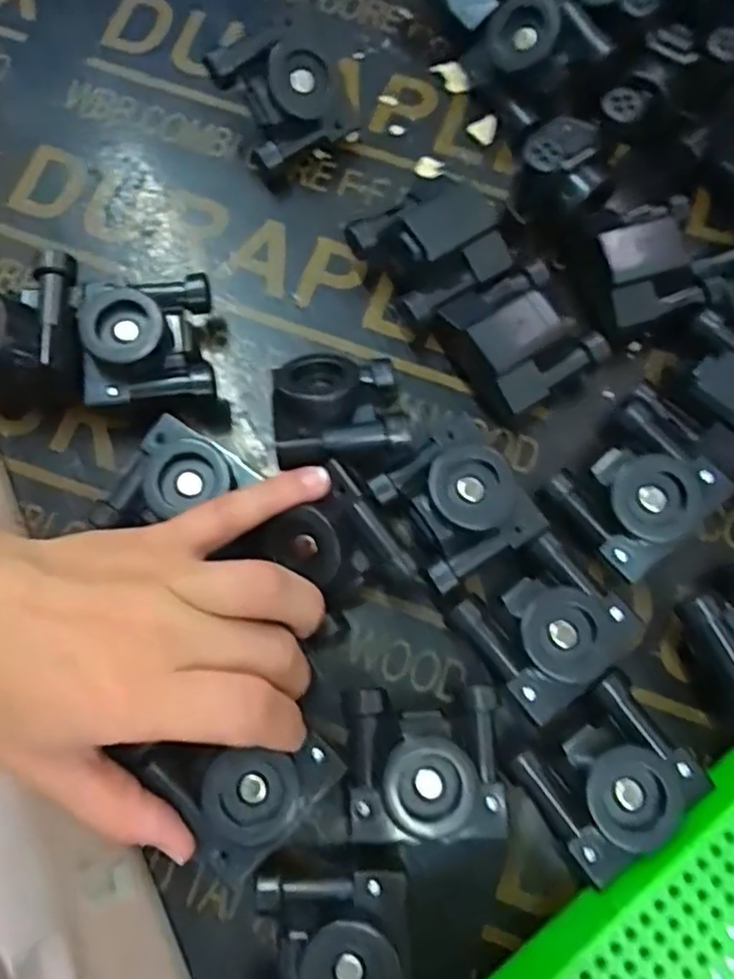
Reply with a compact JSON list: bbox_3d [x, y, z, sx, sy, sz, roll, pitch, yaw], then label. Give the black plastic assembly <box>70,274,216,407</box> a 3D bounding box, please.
[{"bbox_3d":[-0.088,-0.059,0.280,0.051,0.037,0.053,-7,75,-2],"label":"black plastic assembly"}]

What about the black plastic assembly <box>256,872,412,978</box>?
[{"bbox_3d":[-0.011,0.159,0.226,0.049,0.033,0.059,-2,75,-1],"label":"black plastic assembly"}]

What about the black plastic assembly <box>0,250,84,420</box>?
[{"bbox_3d":[-0.138,-0.061,0.276,0.051,0.040,0.052,-7,75,-3],"label":"black plastic assembly"}]

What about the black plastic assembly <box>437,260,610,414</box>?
[{"bbox_3d":[0.063,-0.062,0.281,0.054,0.039,0.053,-32,78,-9],"label":"black plastic assembly"}]

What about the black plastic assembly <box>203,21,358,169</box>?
[{"bbox_3d":[-0.036,-0.176,0.304,0.052,0.051,0.022,-19,34,6],"label":"black plastic assembly"}]

